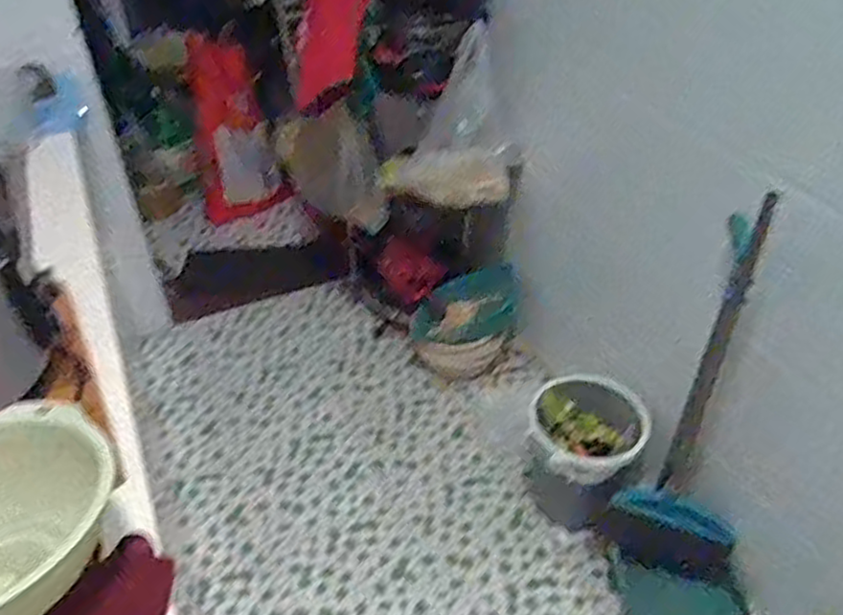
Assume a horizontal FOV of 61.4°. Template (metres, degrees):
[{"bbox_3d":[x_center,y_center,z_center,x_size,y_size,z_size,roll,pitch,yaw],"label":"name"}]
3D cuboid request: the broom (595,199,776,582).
[{"bbox_3d":[0.529,0.212,1.340,0.278,0.900,0.119,13,41,16],"label":"broom"}]

